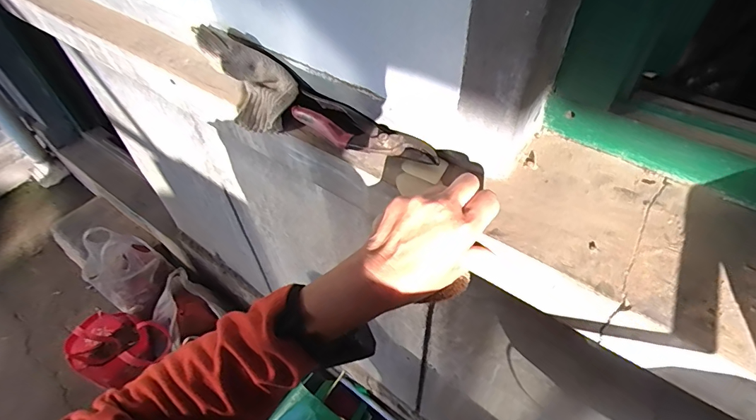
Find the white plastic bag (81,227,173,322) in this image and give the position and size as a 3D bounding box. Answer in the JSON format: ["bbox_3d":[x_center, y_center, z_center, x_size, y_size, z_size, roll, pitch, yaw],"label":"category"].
[{"bbox_3d":[-0.836,0.216,1.431,0.229,0.279,0.190,19,53,18],"label":"white plastic bag"}]

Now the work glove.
[{"bbox_3d":[-0.157,-0.156,0.486,0.070,0.053,0.147,-39,86,-26],"label":"work glove"}]

